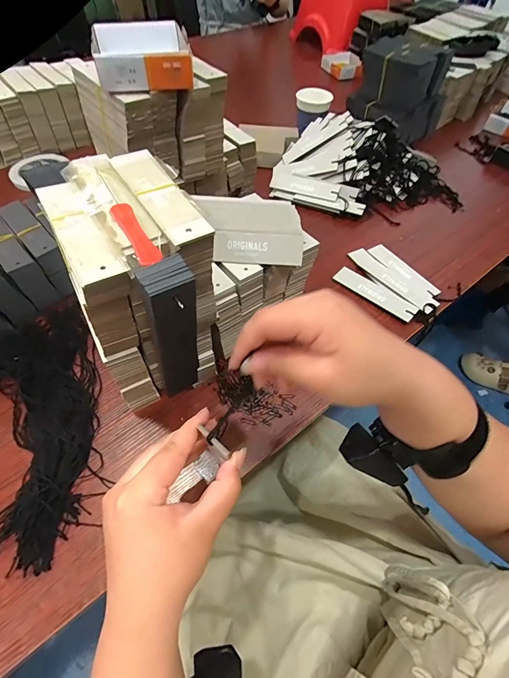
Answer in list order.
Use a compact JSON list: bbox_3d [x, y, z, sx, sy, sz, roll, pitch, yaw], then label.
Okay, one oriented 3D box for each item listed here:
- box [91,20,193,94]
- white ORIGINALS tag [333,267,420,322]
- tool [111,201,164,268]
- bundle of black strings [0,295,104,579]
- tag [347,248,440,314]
[{"bbox_3d":[-0.126,-0.319,0.378,0.102,0.032,0.109,-9,56,-9],"label":"box"},{"bbox_3d":[0.177,-0.069,0.494,0.126,0.004,0.033,38,66,24],"label":"white ORIGINALS tag"},{"bbox_3d":[-0.083,-0.075,0.234,0.015,0.006,0.065,-26,61,-19],"label":"tool"},{"bbox_3d":[-0.231,0.074,0.365,0.117,0.030,0.293,-21,59,-16],"label":"bundle of black strings"},{"bbox_3d":[0.208,-0.093,0.512,0.038,0.006,0.153,-30,60,-24],"label":"tag"}]

